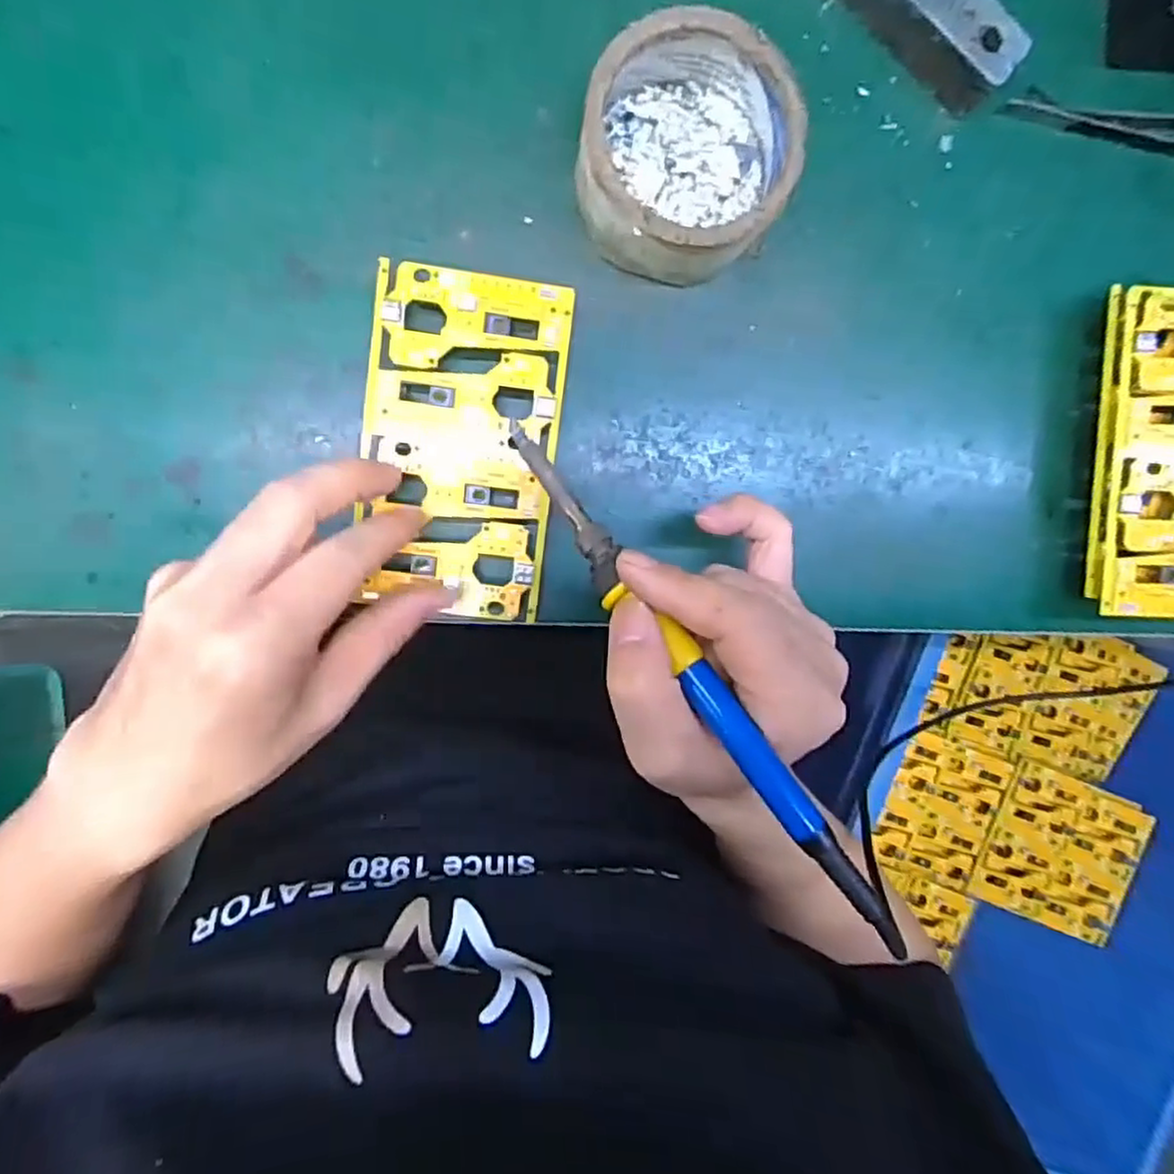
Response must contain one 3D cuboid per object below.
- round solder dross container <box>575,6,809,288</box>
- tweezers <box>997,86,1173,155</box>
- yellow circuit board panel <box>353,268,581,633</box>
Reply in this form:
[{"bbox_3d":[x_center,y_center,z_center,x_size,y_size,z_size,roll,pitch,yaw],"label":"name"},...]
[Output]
[{"bbox_3d":[0.040,-0.175,0.287,0.084,0.045,0.084,-1,96,-6],"label":"round solder dross container"},{"bbox_3d":[0.250,-0.213,0.325,0.116,0.013,0.023,8,95,-7],"label":"tweezers"},{"bbox_3d":[-0.052,-0.059,0.292,0.079,0.005,0.138,6,96,-7],"label":"yellow circuit board panel"}]

